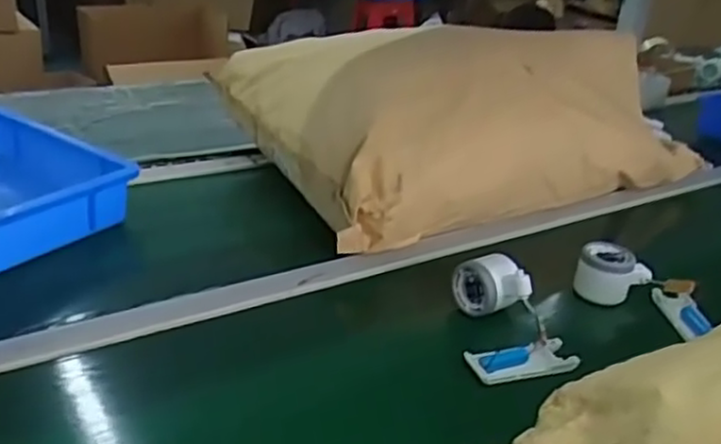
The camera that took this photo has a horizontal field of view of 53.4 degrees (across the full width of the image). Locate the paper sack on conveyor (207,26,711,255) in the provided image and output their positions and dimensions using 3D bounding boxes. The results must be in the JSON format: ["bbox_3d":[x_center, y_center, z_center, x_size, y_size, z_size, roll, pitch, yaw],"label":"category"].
[{"bbox_3d":[0.164,-0.183,1.068,0.625,0.191,0.412,-8,29,-28],"label":"paper sack on conveyor"}]

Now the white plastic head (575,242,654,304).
[{"bbox_3d":[0.285,0.057,0.811,0.076,0.053,0.053,-10,29,-30],"label":"white plastic head"}]

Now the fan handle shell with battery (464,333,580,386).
[{"bbox_3d":[0.153,0.128,0.673,0.102,0.019,0.036,-3,27,-19],"label":"fan handle shell with battery"}]

